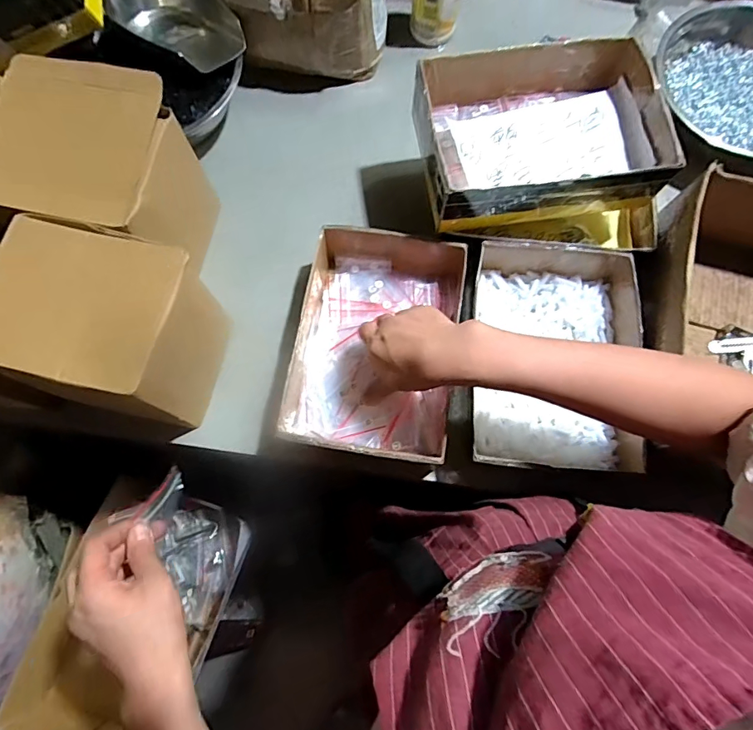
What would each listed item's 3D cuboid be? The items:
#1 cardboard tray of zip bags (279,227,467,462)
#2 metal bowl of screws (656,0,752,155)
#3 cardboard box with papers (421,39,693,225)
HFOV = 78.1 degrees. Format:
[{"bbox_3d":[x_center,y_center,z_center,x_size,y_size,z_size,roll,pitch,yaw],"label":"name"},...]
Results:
[{"bbox_3d":[-0.006,-0.025,0.527,0.190,0.057,0.247,9,75,3],"label":"cardboard tray of zip bags"},{"bbox_3d":[0.500,-0.375,0.624,0.250,0.077,0.188,19,76,6],"label":"metal bowl of screws"},{"bbox_3d":[0.181,-0.261,0.524,0.252,0.062,0.183,-7,75,-1],"label":"cardboard box with papers"}]

